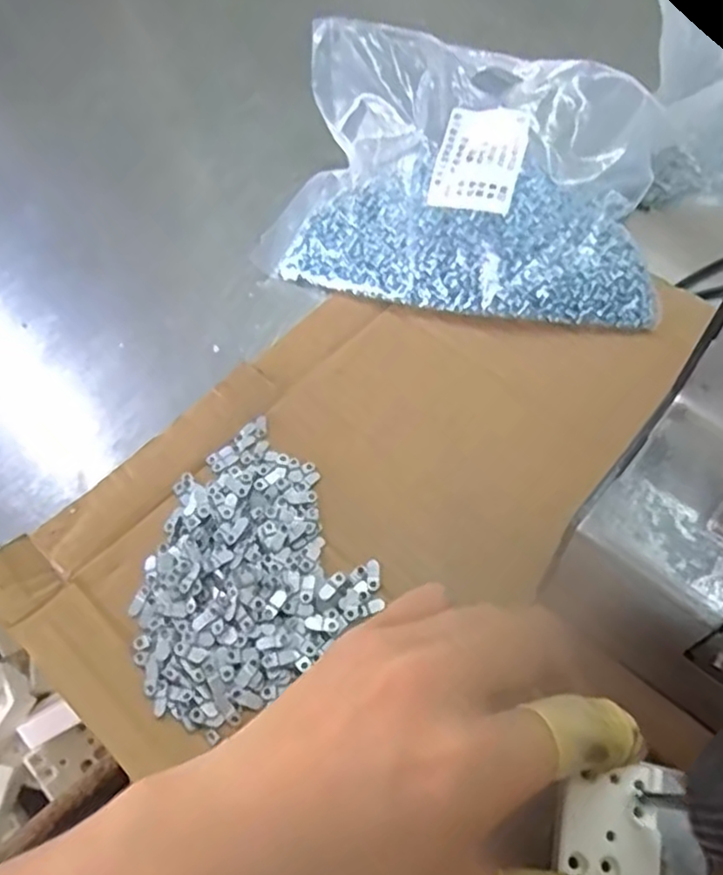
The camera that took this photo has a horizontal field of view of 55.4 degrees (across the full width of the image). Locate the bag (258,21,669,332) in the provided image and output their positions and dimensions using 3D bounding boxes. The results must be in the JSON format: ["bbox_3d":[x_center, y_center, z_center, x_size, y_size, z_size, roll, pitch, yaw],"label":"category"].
[{"bbox_3d":[0.054,-0.129,0.349,0.196,0.075,0.130,16,65,15],"label":"bag"}]

